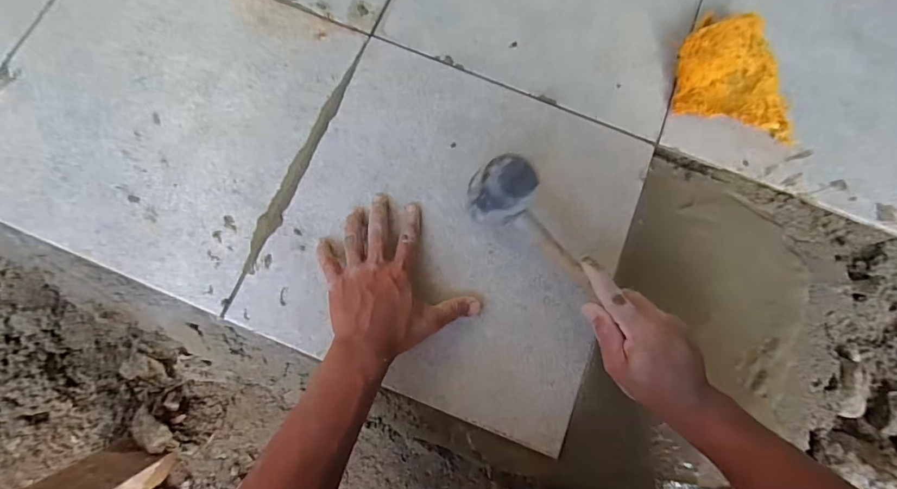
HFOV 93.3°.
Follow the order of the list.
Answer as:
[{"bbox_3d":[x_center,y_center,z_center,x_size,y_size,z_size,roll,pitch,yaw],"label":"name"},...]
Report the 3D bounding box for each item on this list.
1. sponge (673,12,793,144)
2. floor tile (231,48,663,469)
[{"bbox_3d":[0.364,-0.218,0.537,0.140,0.058,0.160,8,77,0],"label":"sponge"},{"bbox_3d":[0.009,-0.022,0.510,0.390,0.011,0.394,22,77,3],"label":"floor tile"}]

